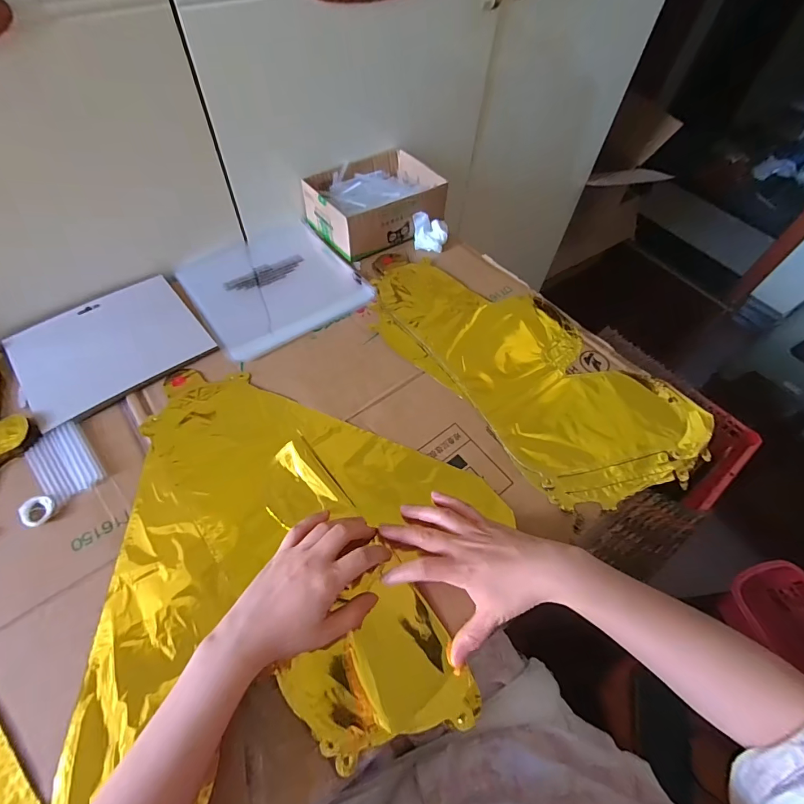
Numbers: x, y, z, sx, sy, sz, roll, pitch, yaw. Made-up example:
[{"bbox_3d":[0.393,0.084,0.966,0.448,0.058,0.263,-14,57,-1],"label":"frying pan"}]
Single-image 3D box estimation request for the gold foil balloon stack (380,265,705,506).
[{"bbox_3d":[0.143,-0.050,0.506,0.429,0.013,0.214,40,62,21],"label":"gold foil balloon stack"}]

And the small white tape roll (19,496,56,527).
[{"bbox_3d":[-0.333,0.100,0.370,0.029,0.009,0.025,22,57,11],"label":"small white tape roll"}]

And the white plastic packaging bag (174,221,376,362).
[{"bbox_3d":[-0.181,-0.169,0.570,0.207,0.017,0.221,-30,63,-22],"label":"white plastic packaging bag"}]

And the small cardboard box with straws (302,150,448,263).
[{"bbox_3d":[-0.041,-0.307,0.623,0.192,0.066,0.147,-28,62,-21],"label":"small cardboard box with straws"}]

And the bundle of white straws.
[{"bbox_3d":[-0.333,0.058,0.400,0.048,0.004,0.078,-37,66,-25],"label":"bundle of white straws"}]

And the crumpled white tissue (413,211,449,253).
[{"bbox_3d":[0.043,-0.259,0.613,0.052,0.039,0.044,5,56,0],"label":"crumpled white tissue"}]

